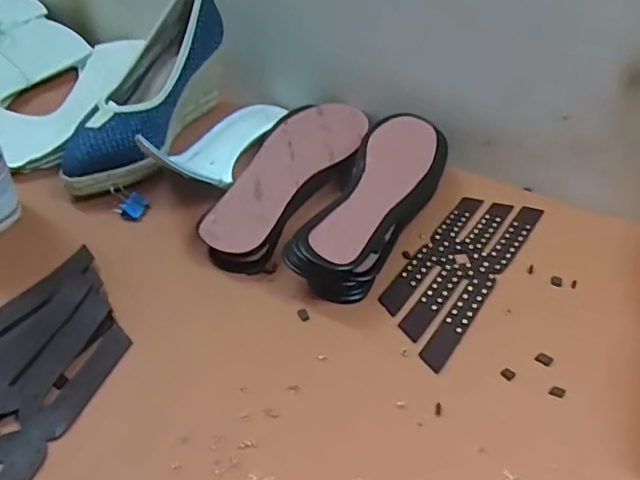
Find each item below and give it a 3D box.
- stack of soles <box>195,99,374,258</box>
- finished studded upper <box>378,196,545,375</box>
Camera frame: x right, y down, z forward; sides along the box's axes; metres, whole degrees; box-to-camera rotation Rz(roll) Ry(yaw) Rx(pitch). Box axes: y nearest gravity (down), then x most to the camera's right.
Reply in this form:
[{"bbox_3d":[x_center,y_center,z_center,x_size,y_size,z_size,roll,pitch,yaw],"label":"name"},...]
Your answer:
[{"bbox_3d":[-0.033,-0.063,0.538,0.076,0.031,0.231,23,45,20],"label":"stack of soles"},{"bbox_3d":[0.119,0.019,0.492,0.069,0.009,0.210,27,46,23],"label":"finished studded upper"}]

